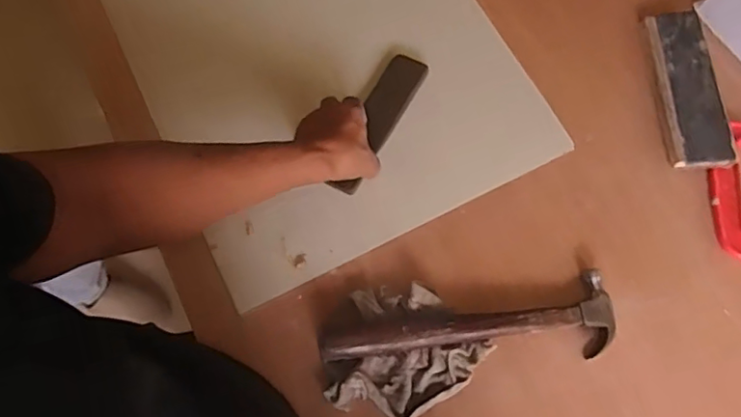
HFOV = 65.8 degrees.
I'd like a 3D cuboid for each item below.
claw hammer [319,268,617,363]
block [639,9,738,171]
[{"bbox_3d":[0.107,0.128,0.624,0.318,0.021,0.081,-5,71,-3],"label":"claw hammer"},{"bbox_3d":[0.398,-0.154,0.723,0.075,0.017,0.218,-3,71,-2],"label":"block"}]

